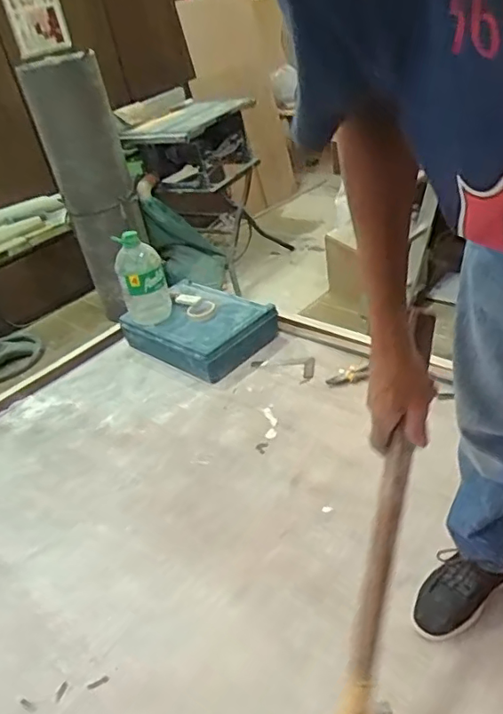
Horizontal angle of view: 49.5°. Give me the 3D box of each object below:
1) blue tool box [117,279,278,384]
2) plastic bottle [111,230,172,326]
[{"bbox_3d":[-0.203,-0.099,1.885,0.471,0.165,0.369,18,44,36],"label":"blue tool box"},{"bbox_3d":[-0.365,-0.271,1.791,0.149,0.274,0.162,-14,34,-4],"label":"plastic bottle"}]

